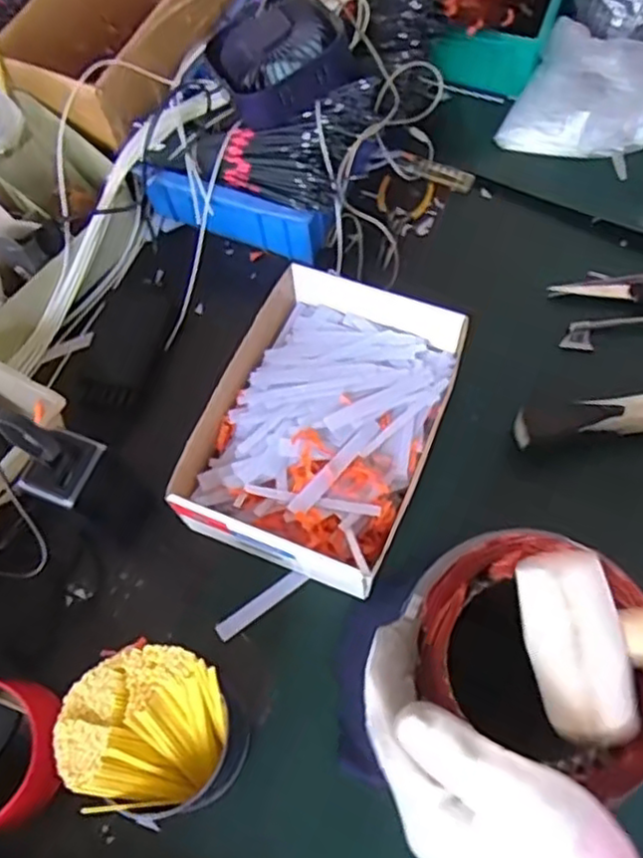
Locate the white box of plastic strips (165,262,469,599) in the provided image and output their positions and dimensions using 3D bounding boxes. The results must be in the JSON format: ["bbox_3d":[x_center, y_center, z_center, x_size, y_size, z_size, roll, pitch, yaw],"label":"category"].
[{"bbox_3d":[0.004,-0.007,0.580,0.188,0.066,0.249,21,68,11],"label":"white box of plastic strips"}]

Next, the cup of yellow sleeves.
[{"bbox_3d":[-0.114,0.214,0.474,0.103,0.097,0.102,-1,65,3],"label":"cup of yellow sleeves"}]

